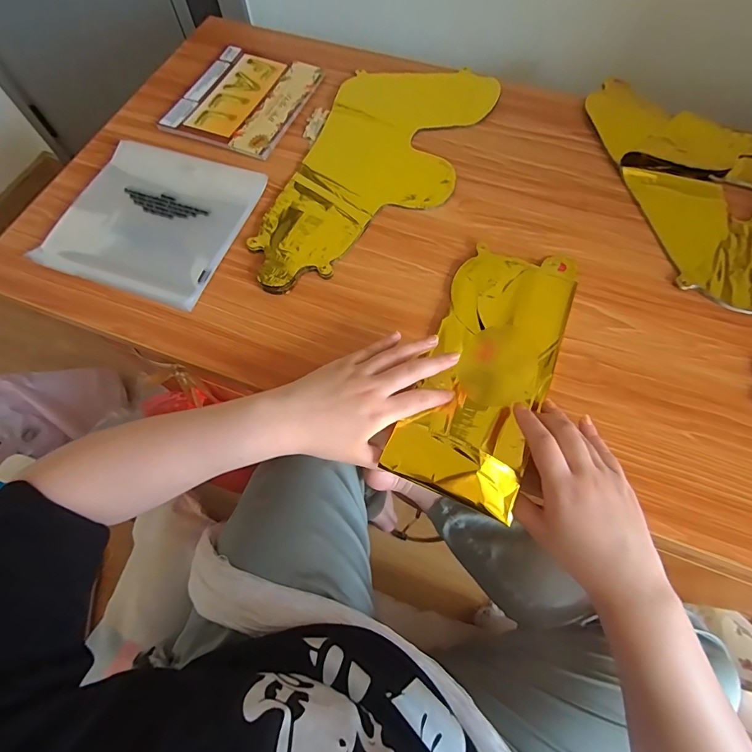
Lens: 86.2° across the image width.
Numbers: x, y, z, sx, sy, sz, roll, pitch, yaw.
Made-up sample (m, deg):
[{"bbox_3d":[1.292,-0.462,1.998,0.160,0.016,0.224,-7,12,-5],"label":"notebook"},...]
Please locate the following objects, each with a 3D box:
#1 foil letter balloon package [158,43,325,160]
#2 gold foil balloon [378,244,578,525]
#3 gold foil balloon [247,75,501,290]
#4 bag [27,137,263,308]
[{"bbox_3d":[-0.184,-0.388,0.563,0.162,0.007,0.185,21,70,9],"label":"foil letter balloon package"},{"bbox_3d":[0.113,-0.015,0.397,0.119,0.023,0.279,21,67,9],"label":"gold foil balloon"},{"bbox_3d":[-0.004,-0.261,0.508,0.195,0.008,0.405,22,70,9],"label":"gold foil balloon"},{"bbox_3d":[-0.263,-0.188,0.478,0.199,0.013,0.197,16,69,7],"label":"bag"}]

